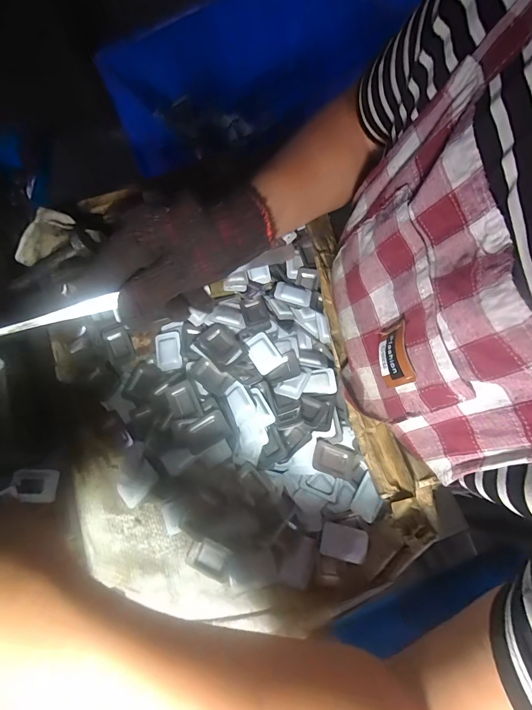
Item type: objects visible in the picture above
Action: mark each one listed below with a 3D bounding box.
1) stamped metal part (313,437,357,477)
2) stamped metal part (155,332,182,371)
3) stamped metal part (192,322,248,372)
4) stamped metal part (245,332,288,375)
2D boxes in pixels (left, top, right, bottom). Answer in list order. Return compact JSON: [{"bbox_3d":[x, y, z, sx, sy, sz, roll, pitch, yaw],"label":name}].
[{"bbox_3d":[0.063,0.096,0.304,0.044,0.004,0.028,25,71,-15],"label":"stamped metal part"},{"bbox_3d":[-0.101,-0.004,0.342,0.026,0.006,0.039,-9,69,-3],"label":"stamped metal part"},{"bbox_3d":[-0.046,-0.009,0.336,0.048,0.014,0.036,43,75,15],"label":"stamped metal part"},{"bbox_3d":[-0.002,-0.003,0.334,0.029,0.004,0.040,-31,72,-10],"label":"stamped metal part"}]

